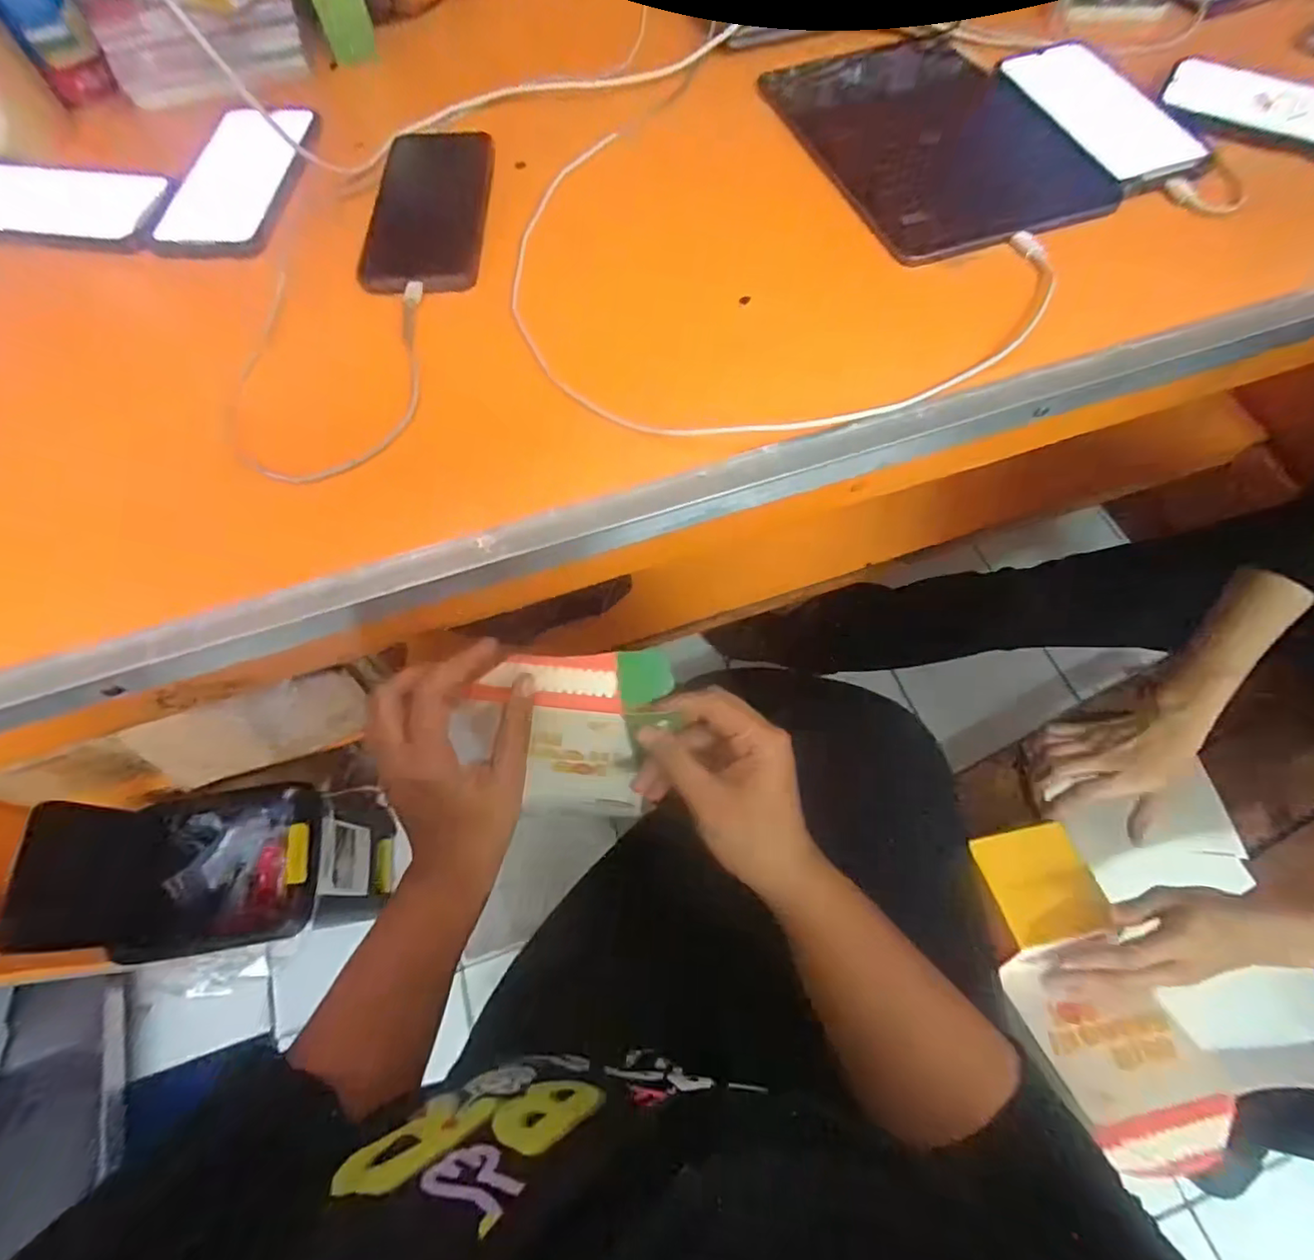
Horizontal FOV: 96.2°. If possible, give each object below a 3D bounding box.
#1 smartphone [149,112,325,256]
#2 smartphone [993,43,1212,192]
[{"bbox_3d":[-0.310,-0.339,0.442,0.088,0.011,0.159,6,68,4],"label":"smartphone"},{"bbox_3d":[0.322,-0.372,0.422,0.071,0.008,0.161,-24,72,-5],"label":"smartphone"}]

